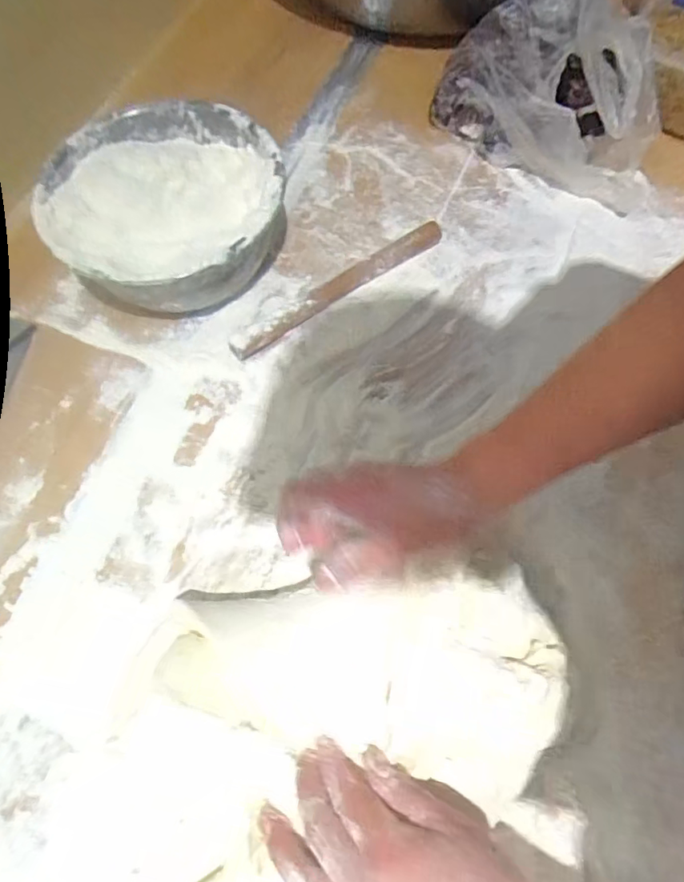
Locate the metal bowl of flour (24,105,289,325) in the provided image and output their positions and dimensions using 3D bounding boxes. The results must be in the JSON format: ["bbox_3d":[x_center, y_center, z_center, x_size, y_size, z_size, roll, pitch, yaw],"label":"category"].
[{"bbox_3d":[-0.159,-0.210,0.504,0.204,0.093,0.202,1,67,-1],"label":"metal bowl of flour"}]

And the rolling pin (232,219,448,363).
[{"bbox_3d":[0.000,-0.150,0.523,0.246,0.023,0.025,-32,72,-14],"label":"rolling pin"}]

